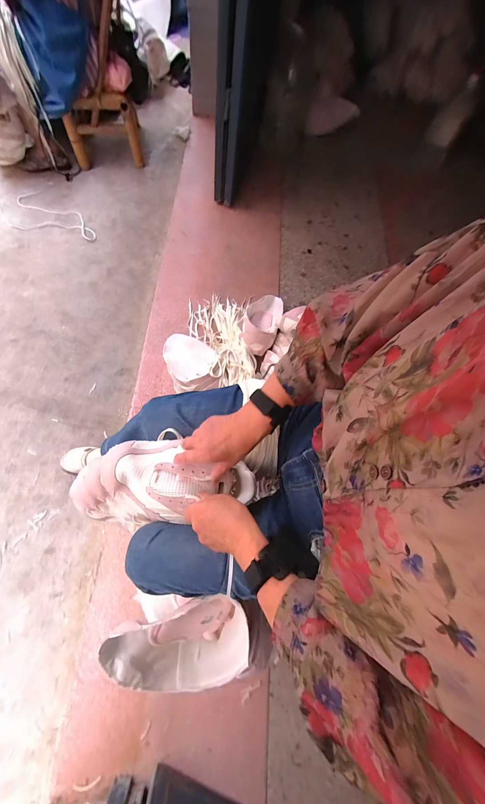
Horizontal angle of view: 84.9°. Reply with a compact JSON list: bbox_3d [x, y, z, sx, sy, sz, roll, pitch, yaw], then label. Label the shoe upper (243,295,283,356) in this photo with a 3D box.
[{"bbox_3d":[0.075,-0.306,1.011,0.130,0.101,0.274,17,52,3],"label":"shoe upper"}]

